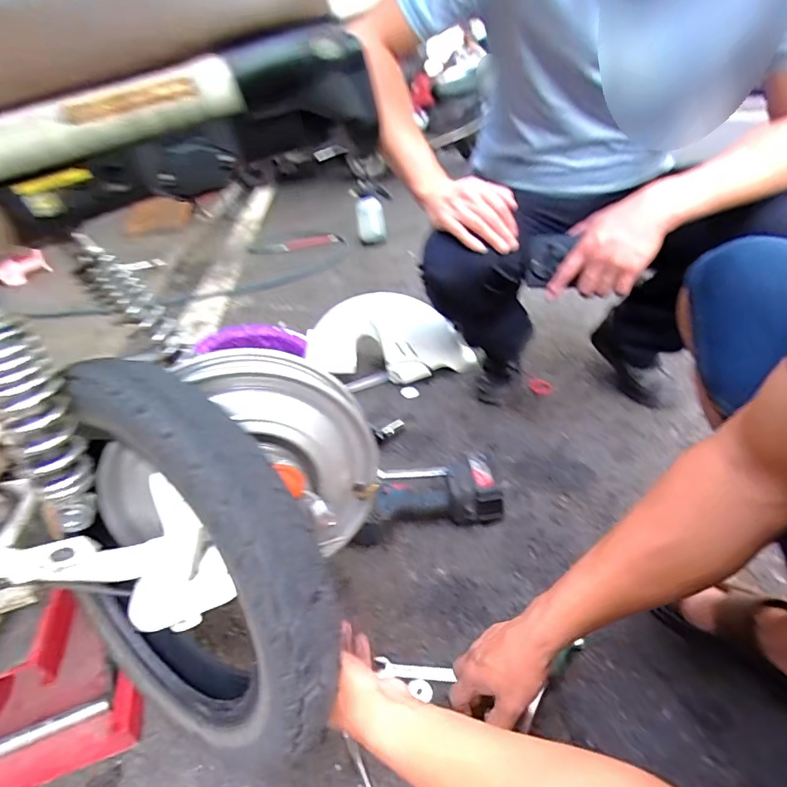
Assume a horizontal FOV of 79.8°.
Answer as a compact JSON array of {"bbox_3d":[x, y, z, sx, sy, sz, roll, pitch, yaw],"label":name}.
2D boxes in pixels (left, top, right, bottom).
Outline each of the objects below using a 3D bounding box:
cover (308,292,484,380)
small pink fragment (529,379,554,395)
[{"bbox_3d":[-0.006,-0.135,1.180,0.426,0.196,0.127,-9,32,-3],"label":"cover"},{"bbox_3d":[0.341,-0.015,1.086,0.052,0.018,0.057,6,35,18],"label":"small pink fragment"}]

